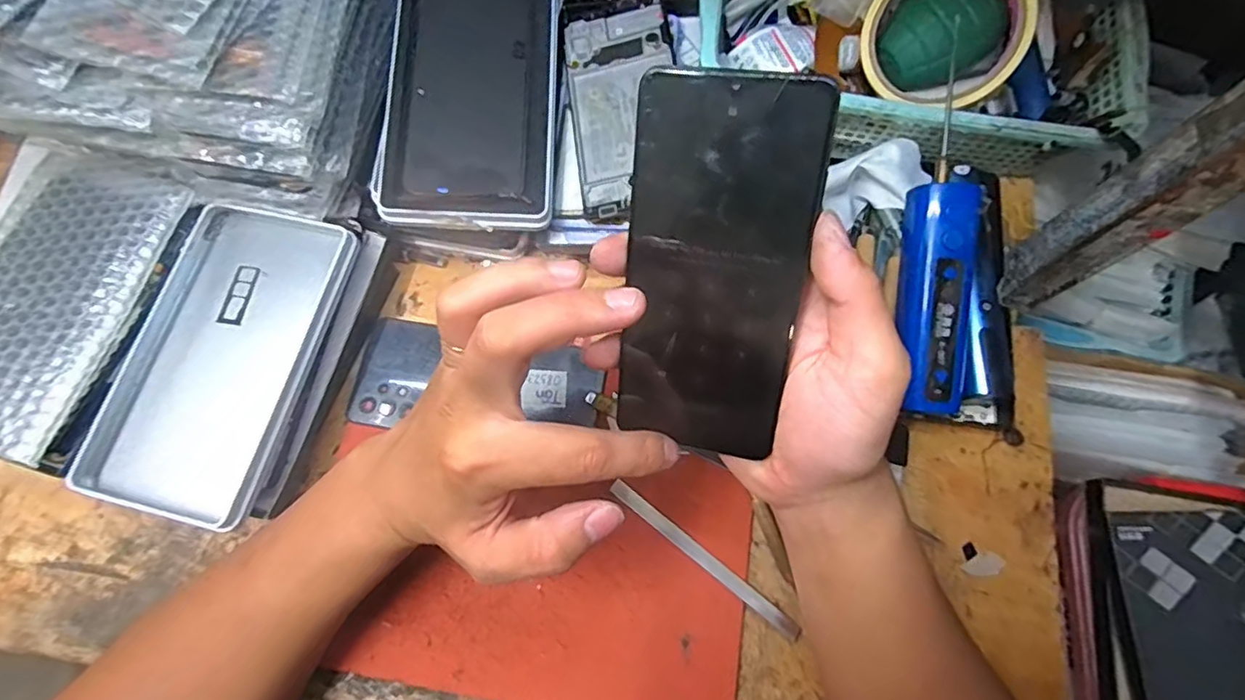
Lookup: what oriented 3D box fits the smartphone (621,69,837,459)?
[{"bbox_3d":[0.037,-0.029,0.238,0.070,0.004,0.153,11,114,14],"label":"smartphone"}]

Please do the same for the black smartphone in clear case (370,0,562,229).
[{"bbox_3d":[-0.092,-0.163,0.353,0.100,0.017,0.178,1,74,1],"label":"black smartphone in clear case"}]

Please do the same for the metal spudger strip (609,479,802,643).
[{"bbox_3d":[0.046,0.120,0.334,0.130,0.004,0.009,37,78,11],"label":"metal spudger strip"}]

